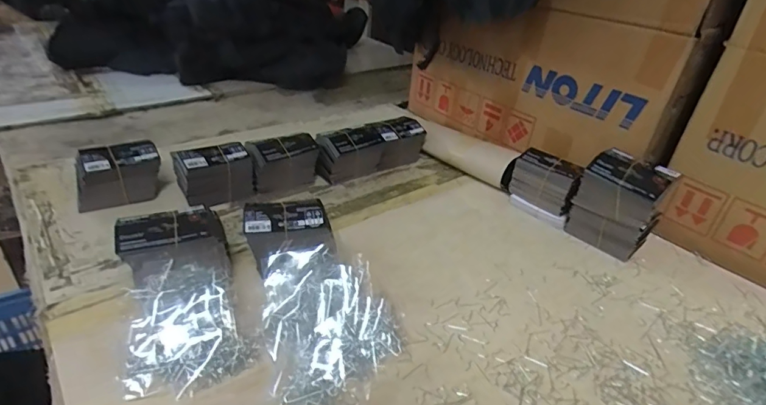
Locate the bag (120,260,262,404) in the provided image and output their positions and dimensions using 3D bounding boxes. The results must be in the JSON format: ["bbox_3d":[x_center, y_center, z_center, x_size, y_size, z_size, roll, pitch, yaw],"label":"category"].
[{"bbox_3d":[-0.209,0.126,0.450,0.119,0.044,0.142,-16,38,-30],"label":"bag"}]

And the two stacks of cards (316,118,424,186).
[{"bbox_3d":[-0.027,-0.103,0.820,0.232,0.087,0.069,-18,40,-33],"label":"two stacks of cards"}]

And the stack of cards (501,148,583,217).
[{"bbox_3d":[0.273,-0.030,0.743,0.055,0.092,0.132,-19,40,-33],"label":"stack of cards"}]

